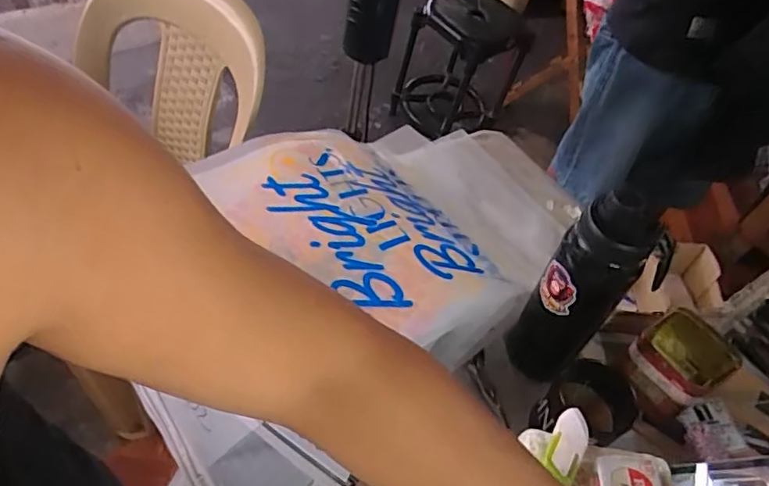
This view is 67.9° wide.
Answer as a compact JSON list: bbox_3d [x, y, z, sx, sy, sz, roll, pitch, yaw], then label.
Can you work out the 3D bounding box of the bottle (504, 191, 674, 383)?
[{"bbox_3d":[0.193,0.049,0.563,0.088,0.224,0.061,41,57,19],"label":"bottle"}]

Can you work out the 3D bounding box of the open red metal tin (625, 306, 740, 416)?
[{"bbox_3d":[0.337,0.141,0.664,0.112,0.088,0.094,-24,61,-25],"label":"open red metal tin"}]

